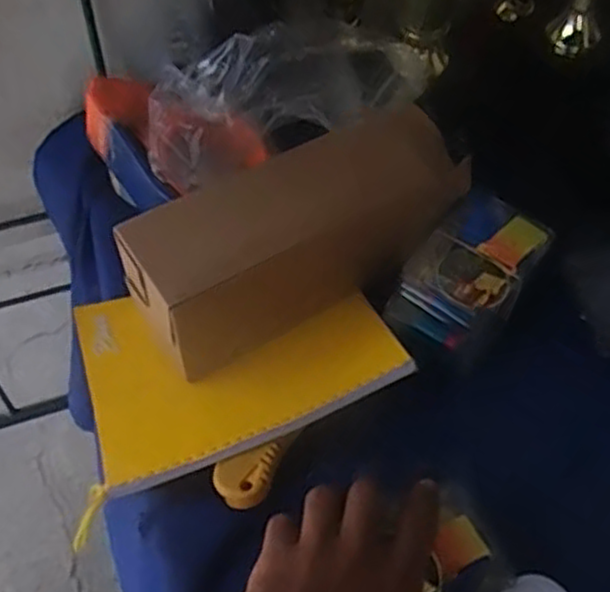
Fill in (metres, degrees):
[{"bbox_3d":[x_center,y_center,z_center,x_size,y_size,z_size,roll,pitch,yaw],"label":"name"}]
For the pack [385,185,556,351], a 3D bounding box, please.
[{"bbox_3d":[0.116,-0.017,0.520,0.073,0.037,0.117,29,57,18],"label":"pack"}]

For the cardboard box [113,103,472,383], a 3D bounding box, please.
[{"bbox_3d":[0.000,-0.041,0.515,0.235,0.094,0.085,-23,58,-18],"label":"cardboard box"}]

